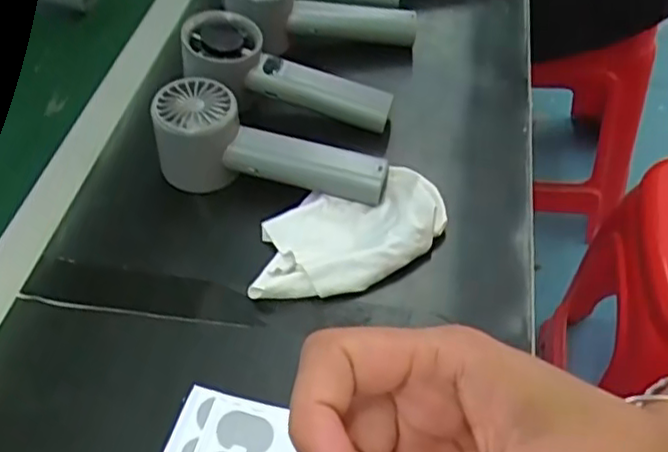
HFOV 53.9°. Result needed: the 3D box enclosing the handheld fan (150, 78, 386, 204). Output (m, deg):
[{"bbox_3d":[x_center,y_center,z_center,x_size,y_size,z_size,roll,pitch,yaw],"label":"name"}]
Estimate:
[{"bbox_3d":[-0.045,-0.050,0.433,0.154,0.050,0.063,17,53,20],"label":"handheld fan"}]

